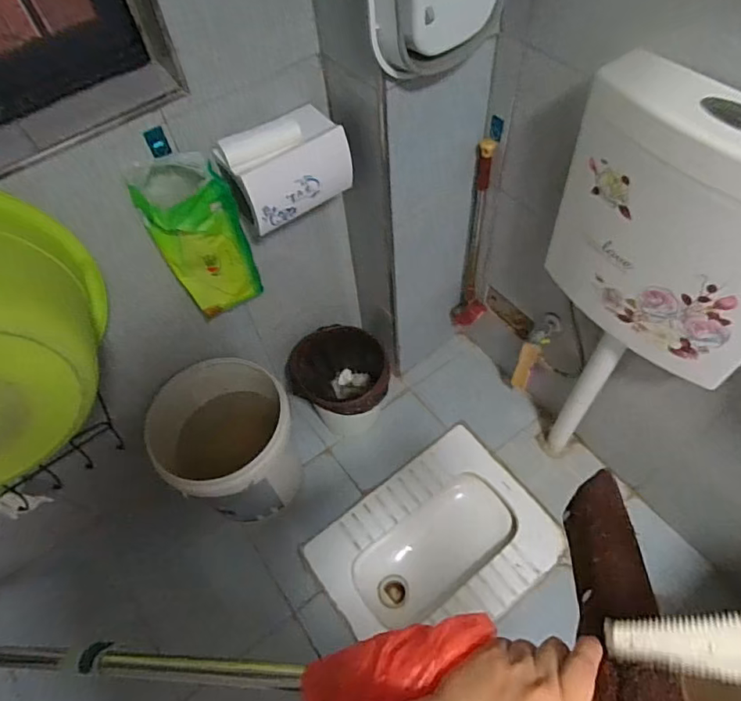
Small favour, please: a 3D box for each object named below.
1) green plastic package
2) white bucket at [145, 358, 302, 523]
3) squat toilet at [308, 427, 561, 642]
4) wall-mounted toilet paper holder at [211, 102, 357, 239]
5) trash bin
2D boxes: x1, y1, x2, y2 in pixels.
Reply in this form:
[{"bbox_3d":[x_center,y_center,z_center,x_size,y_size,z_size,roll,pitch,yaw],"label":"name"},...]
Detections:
[{"bbox_3d":[-0.309,-0.200,0.963,0.152,0.322,0.092,-28,59,-13],"label":"green plastic package"},{"bbox_3d":[-0.347,0.235,1.311,0.311,0.335,0.329,-2,57,3],"label":"white bucket"},{"bbox_3d":[0.167,0.522,1.354,0.552,0.159,0.415,-33,61,-16],"label":"squat toilet"},{"bbox_3d":[-0.147,-0.333,0.936,0.224,0.145,0.119,-23,58,-10],"label":"wall-mounted toilet paper holder"},{"bbox_3d":[-0.069,0.084,1.446,0.253,0.234,0.289,-28,59,-13],"label":"trash bin"}]

